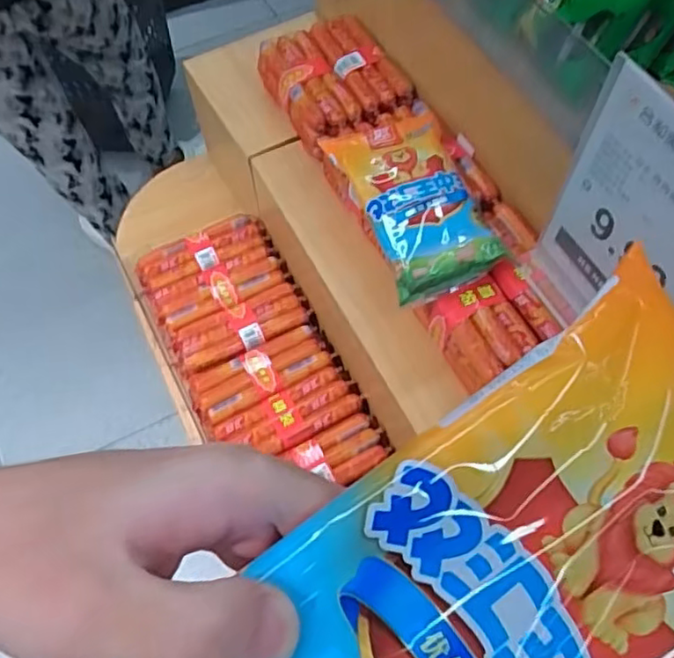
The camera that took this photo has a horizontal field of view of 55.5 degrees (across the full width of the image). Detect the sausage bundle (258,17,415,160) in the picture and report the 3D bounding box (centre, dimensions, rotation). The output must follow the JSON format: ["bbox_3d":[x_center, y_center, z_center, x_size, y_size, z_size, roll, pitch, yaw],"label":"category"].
[{"bbox_3d":[-0.003,-0.295,0.774,0.145,0.054,0.168,-20,62,-9],"label":"sausage bundle"}]

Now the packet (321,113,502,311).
[{"bbox_3d":[0.079,-0.130,0.621,0.119,0.035,0.219,-18,61,-8],"label":"packet"}]

